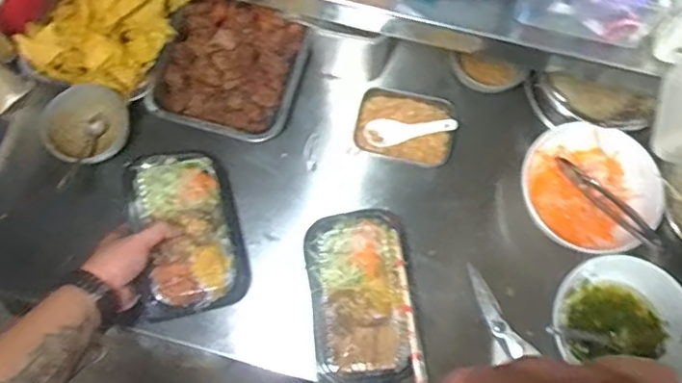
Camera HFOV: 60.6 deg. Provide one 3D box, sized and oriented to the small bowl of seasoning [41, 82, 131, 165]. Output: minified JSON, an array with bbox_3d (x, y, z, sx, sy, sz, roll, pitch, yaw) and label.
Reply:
[{"bbox_3d":[-0.354,-0.095,0.814,0.108,0.055,0.111,0,72,0],"label":"small bowl of seasoning"}]

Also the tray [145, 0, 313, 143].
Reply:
[{"bbox_3d":[-0.155,-0.192,0.867,0.198,0.038,0.238,19,74,6],"label":"tray"}]

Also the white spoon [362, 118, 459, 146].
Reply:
[{"bbox_3d":[0.098,-0.088,0.825,0.125,0.029,0.037,-2,72,0],"label":"white spoon"}]

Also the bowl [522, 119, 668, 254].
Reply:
[{"bbox_3d":[0.330,-0.004,0.790,0.174,0.083,0.179,0,72,0],"label":"bowl"}]

